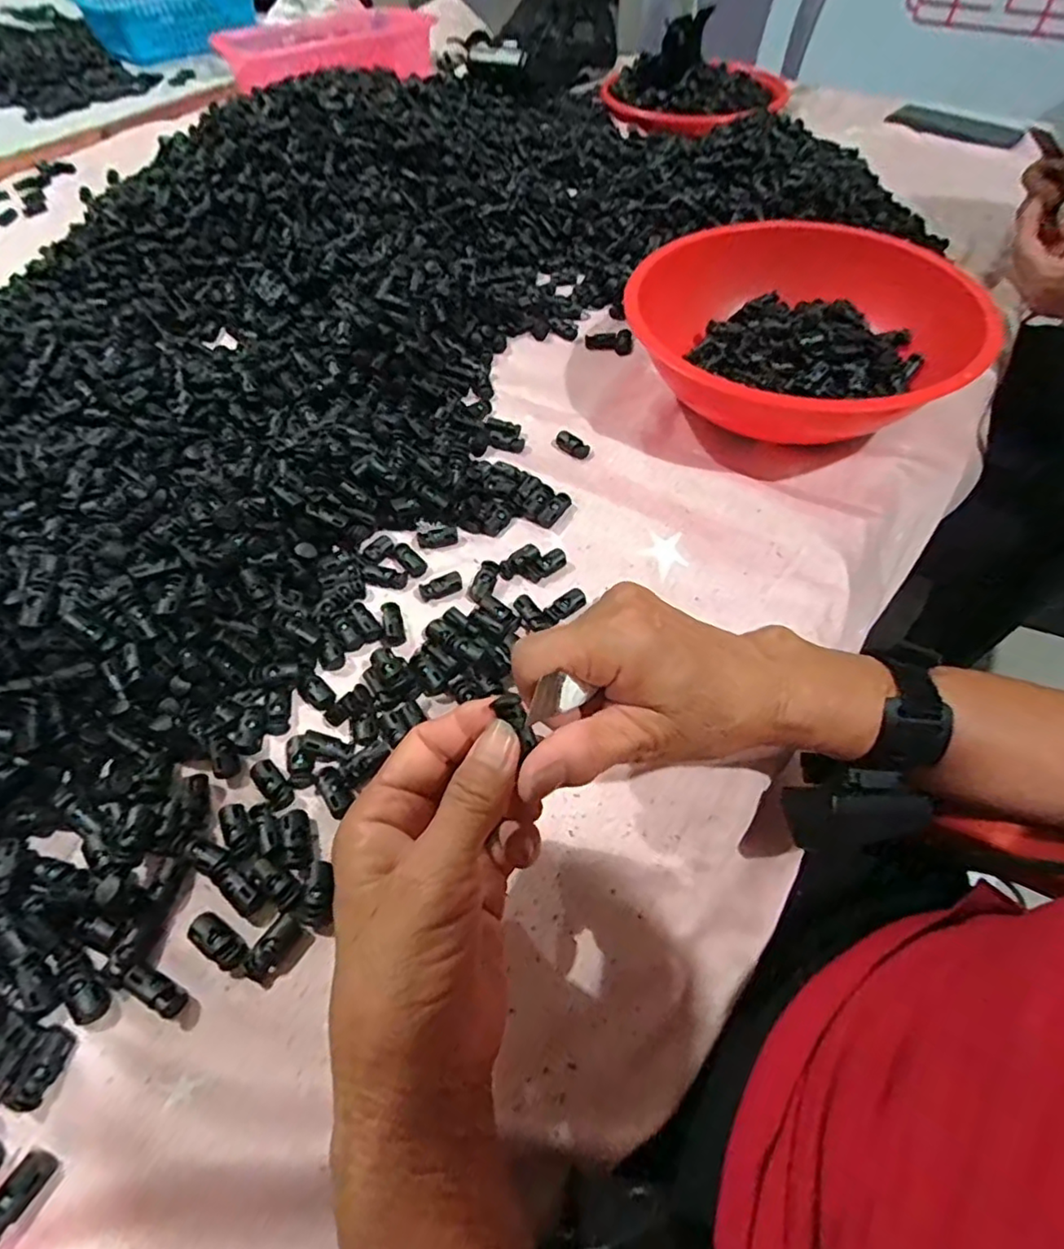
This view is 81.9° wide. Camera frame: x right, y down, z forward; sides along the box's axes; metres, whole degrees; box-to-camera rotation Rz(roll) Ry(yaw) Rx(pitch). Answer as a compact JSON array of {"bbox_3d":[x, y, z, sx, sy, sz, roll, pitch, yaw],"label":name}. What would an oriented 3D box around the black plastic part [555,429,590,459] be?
[{"bbox_3d":[0.032,-0.140,0.473,0.030,0.006,0.017,36,64,22],"label":"black plastic part"}]

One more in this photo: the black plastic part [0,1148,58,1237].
[{"bbox_3d":[-0.197,0.216,0.233,0.015,0.006,0.027,19,41,14],"label":"black plastic part"}]

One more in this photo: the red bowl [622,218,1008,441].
[{"bbox_3d":[0.201,-0.215,0.475,0.231,0.074,0.237,17,58,12],"label":"red bowl"}]

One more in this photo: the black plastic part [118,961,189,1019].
[{"bbox_3d":[-0.166,0.159,0.268,0.030,0.007,0.011,34,62,2],"label":"black plastic part"}]

